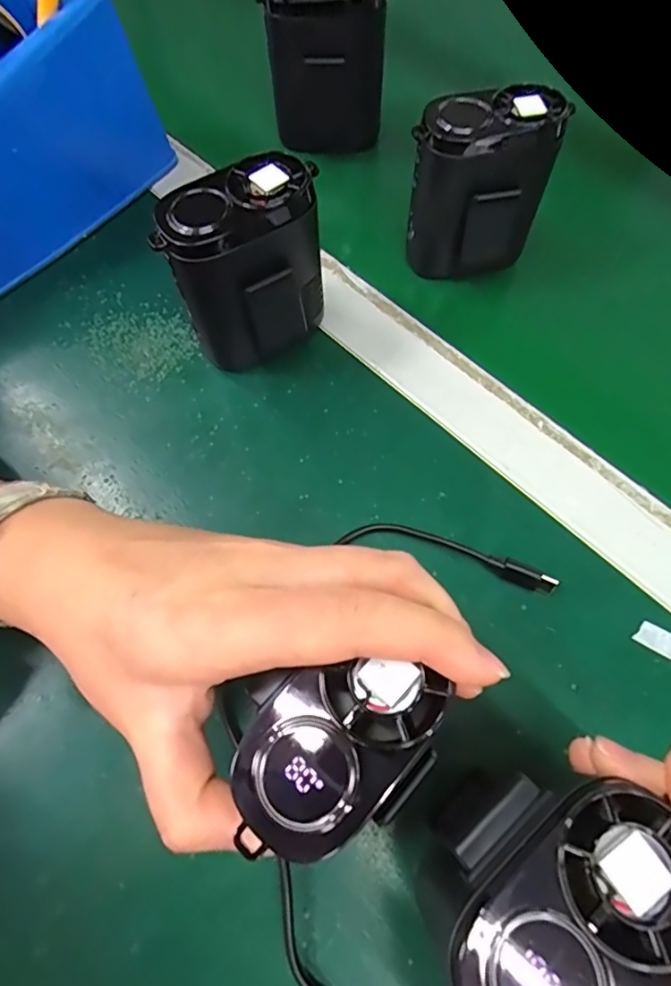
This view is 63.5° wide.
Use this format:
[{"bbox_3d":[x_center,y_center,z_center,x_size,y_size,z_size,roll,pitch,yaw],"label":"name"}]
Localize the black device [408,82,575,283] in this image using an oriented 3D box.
[{"bbox_3d":[0.074,-0.156,0.282,0.063,0.079,0.037,-24,68,-8],"label":"black device"}]

